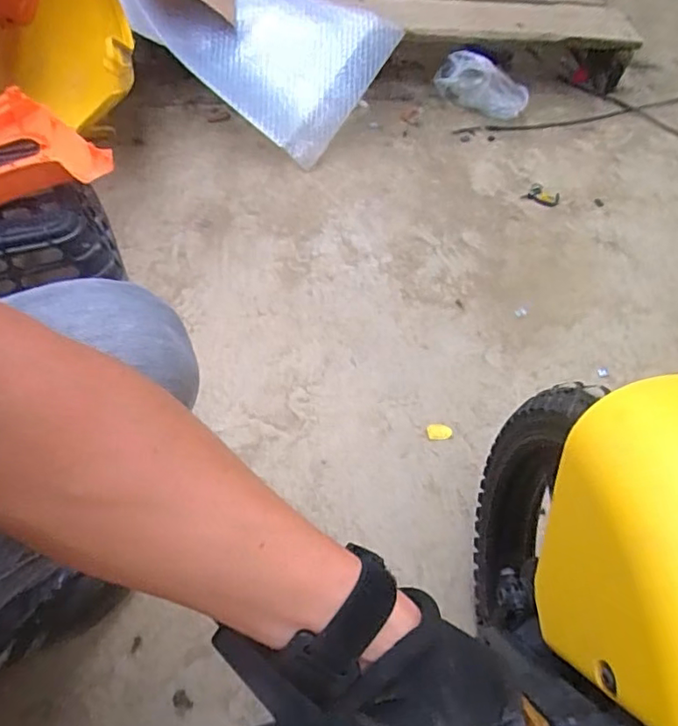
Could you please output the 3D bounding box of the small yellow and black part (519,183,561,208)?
[{"bbox_3d":[0.363,-0.298,1.001,0.059,0.010,0.052,28,60,13],"label":"small yellow and black part"}]

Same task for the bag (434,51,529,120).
[{"bbox_3d":[0.278,-0.537,1.080,0.179,0.103,0.055,20,58,5],"label":"bag"}]

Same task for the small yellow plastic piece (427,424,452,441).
[{"bbox_3d":[0.132,0.090,0.733,0.033,0.004,0.021,0,58,-5],"label":"small yellow plastic piece"}]

